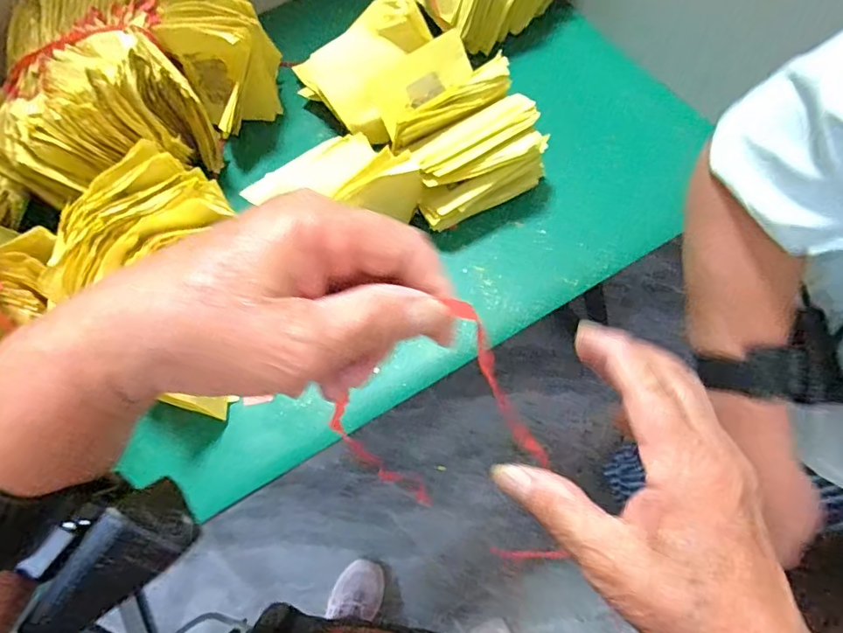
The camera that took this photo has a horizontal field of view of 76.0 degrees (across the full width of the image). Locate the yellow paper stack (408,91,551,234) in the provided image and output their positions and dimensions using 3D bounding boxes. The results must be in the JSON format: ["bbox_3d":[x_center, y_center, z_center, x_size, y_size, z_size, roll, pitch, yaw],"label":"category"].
[{"bbox_3d":[0.059,-0.163,0.582,0.149,0.096,0.082,-33,68,-11],"label":"yellow paper stack"}]

